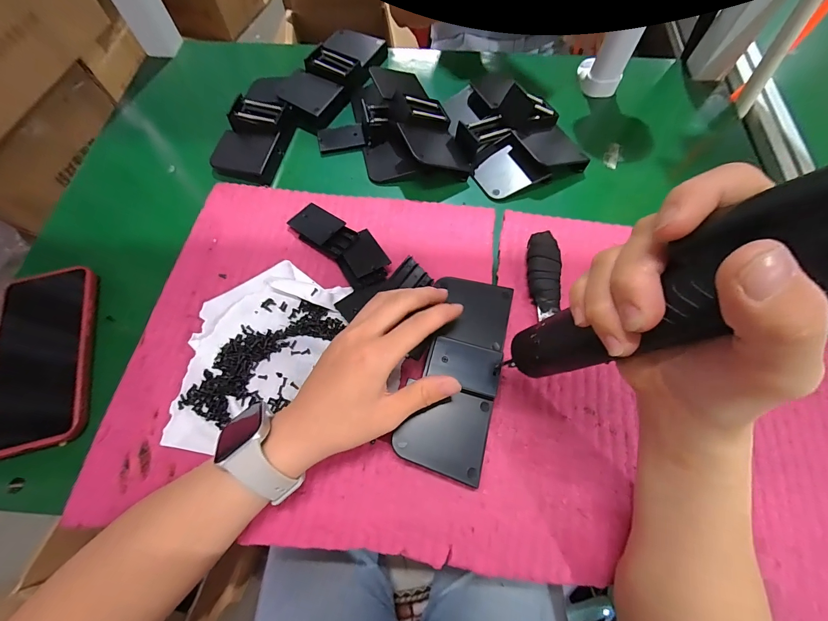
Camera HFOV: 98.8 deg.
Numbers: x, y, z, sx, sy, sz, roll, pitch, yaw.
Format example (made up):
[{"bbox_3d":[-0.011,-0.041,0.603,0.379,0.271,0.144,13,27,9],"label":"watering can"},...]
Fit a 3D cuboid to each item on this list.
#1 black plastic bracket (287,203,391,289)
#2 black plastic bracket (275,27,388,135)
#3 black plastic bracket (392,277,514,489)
[{"bbox_3d":[-0.072,-0.069,0.356,0.119,0.015,0.048,42,72,16],"label":"black plastic bracket"},{"bbox_3d":[-0.103,-0.305,0.460,0.076,0.029,0.175,27,69,11],"label":"black plastic bracket"},{"bbox_3d":[0.036,0.049,0.285,0.065,0.012,0.152,15,76,6],"label":"black plastic bracket"}]

